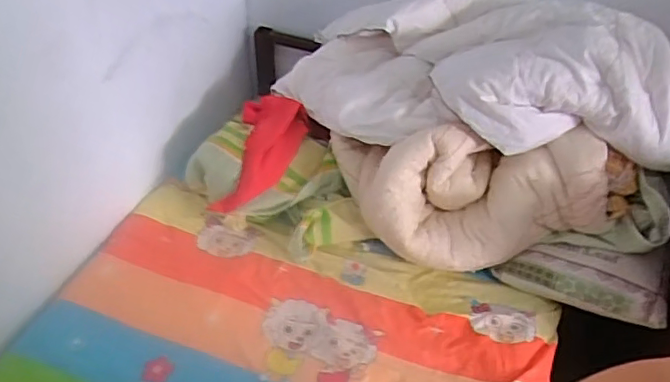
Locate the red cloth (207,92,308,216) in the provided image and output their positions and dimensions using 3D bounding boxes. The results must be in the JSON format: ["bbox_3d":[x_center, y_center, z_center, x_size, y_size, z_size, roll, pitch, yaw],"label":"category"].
[{"bbox_3d":[-0.180,-0.092,1.334,0.168,0.068,0.348,14,65,13],"label":"red cloth"}]

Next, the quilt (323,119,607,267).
[{"bbox_3d":[0.248,0.000,1.155,0.592,0.251,0.202,16,41,15],"label":"quilt"}]

